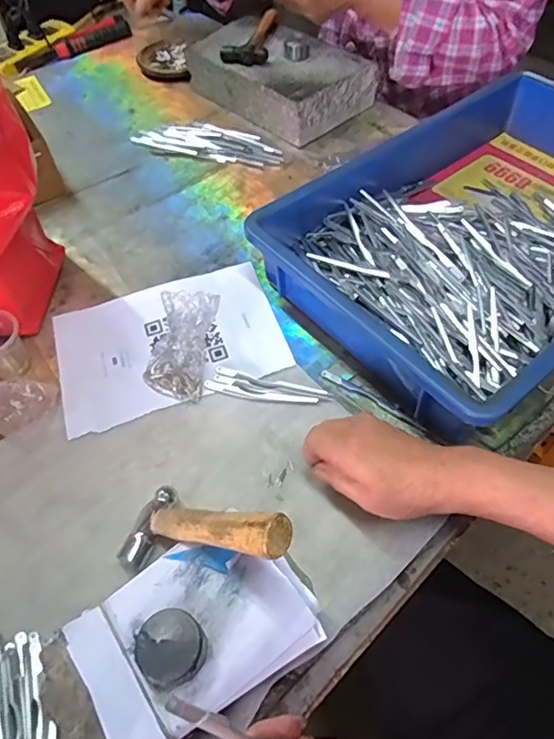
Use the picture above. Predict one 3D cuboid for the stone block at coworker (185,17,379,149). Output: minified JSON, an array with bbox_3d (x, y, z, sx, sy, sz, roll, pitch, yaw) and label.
[{"bbox_3d":[-0.001,-0.420,0.741,0.244,0.065,0.148,37,63,23],"label":"stone block at coworker"}]

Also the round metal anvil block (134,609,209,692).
[{"bbox_3d":[-0.061,0.163,0.305,0.039,0.017,0.038,-1,55,2],"label":"round metal anvil block"}]

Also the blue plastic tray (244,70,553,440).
[{"bbox_3d":[0.215,-0.149,0.533,0.433,0.085,0.295,-34,61,-21],"label":"blue plastic tray"}]

